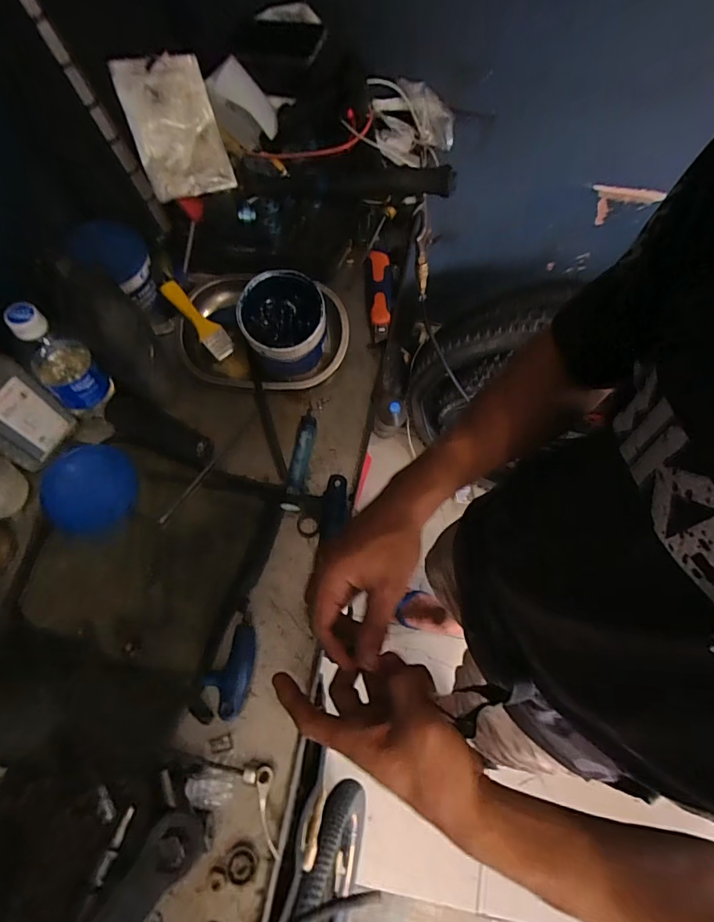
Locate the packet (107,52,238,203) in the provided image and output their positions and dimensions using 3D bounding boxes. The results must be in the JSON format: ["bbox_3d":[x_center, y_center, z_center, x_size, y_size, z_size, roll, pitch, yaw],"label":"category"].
[{"bbox_3d":[-0.236,-0.433,0.579,0.109,0.025,0.154,-20,110,-16],"label":"packet"}]

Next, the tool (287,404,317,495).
[{"bbox_3d":[-0.066,-0.015,0.543,0.022,0.022,0.122,9,68,1],"label":"tool"}]

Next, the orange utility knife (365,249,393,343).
[{"bbox_3d":[0.034,-0.237,0.620,0.037,0.015,0.157,-2,69,-3],"label":"orange utility knife"}]

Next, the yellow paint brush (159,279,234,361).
[{"bbox_3d":[-0.205,-0.183,0.574,0.031,0.015,0.116,-43,96,-17],"label":"yellow paint brush"}]

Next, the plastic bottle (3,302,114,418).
[{"bbox_3d":[-0.324,-0.107,0.485,0.061,0.150,0.052,-40,75,-16],"label":"plastic bottle"}]

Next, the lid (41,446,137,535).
[{"bbox_3d":[-0.311,0.029,0.512,0.101,0.009,0.103,1,68,-2],"label":"lid"}]

